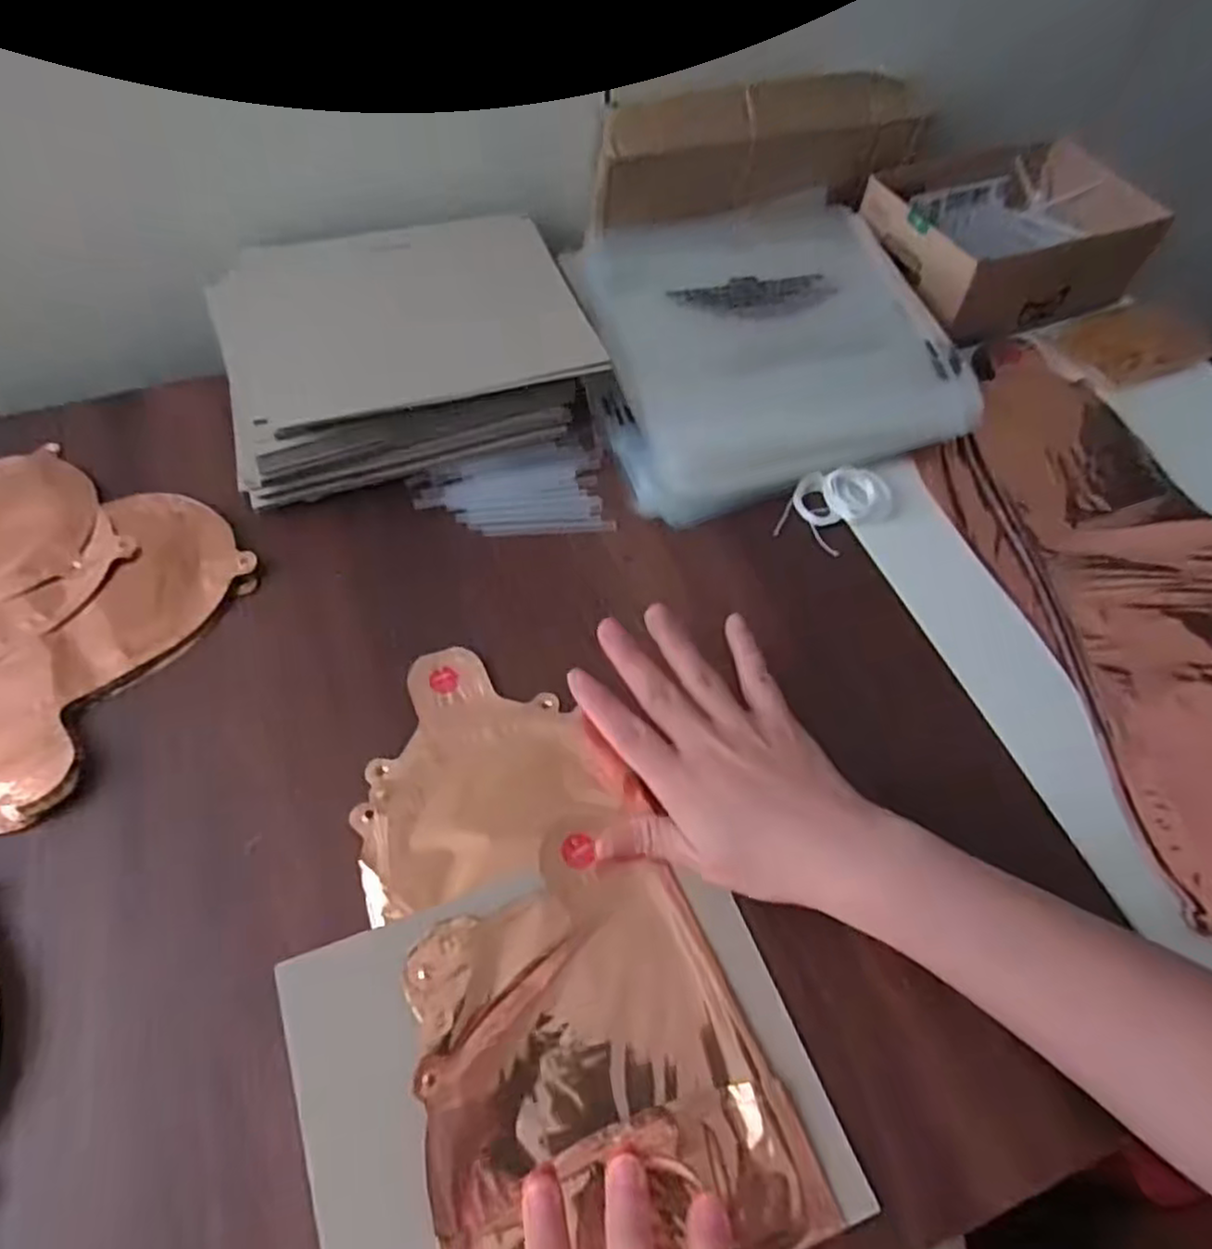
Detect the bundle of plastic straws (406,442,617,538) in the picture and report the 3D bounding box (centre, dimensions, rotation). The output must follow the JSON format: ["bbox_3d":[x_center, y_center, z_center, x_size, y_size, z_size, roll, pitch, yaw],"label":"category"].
[{"bbox_3d":[-0.058,-0.081,0.452,0.113,0.008,0.063,-4,58,-6],"label":"bundle of plastic straws"}]

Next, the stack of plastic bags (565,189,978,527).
[{"bbox_3d":[0.100,-0.187,0.496,0.224,0.050,0.219,-15,60,-12],"label":"stack of plastic bags"}]

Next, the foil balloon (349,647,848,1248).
[{"bbox_3d":[-0.028,0.130,0.325,0.131,0.009,0.273,-18,60,-14],"label":"foil balloon"}]

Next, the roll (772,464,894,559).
[{"bbox_3d":[0.138,-0.072,0.446,0.050,0.017,0.059,33,62,17],"label":"roll"}]

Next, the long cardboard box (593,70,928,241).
[{"bbox_3d":[0.104,-0.329,0.517,0.239,0.083,0.052,-12,59,-9],"label":"long cardboard box"}]

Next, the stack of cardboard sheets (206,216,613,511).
[{"bbox_3d":[-0.128,-0.183,0.478,0.225,0.061,0.184,-16,60,-13],"label":"stack of cardboard sheets"}]

